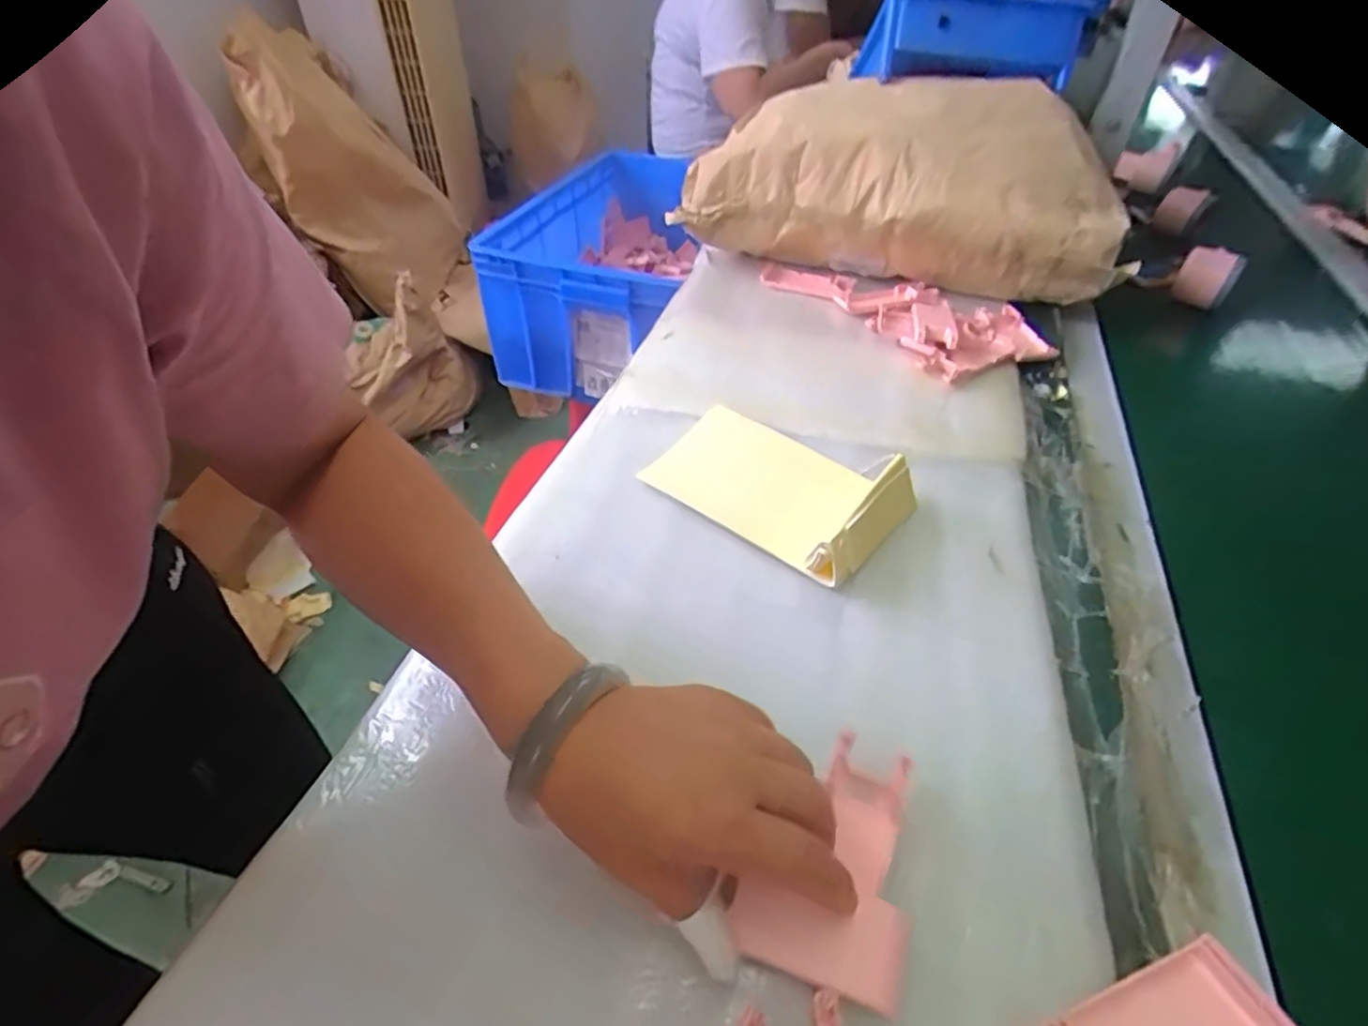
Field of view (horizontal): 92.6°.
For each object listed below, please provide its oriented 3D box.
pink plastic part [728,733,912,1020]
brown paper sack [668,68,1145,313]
[{"bbox_3d":[0.069,0.156,0.301,0.071,0.008,0.106,15,46,14],"label":"pink plastic part"},{"bbox_3d":[0.244,-0.370,0.744,0.440,0.180,0.246,17,46,15],"label":"brown paper sack"}]

